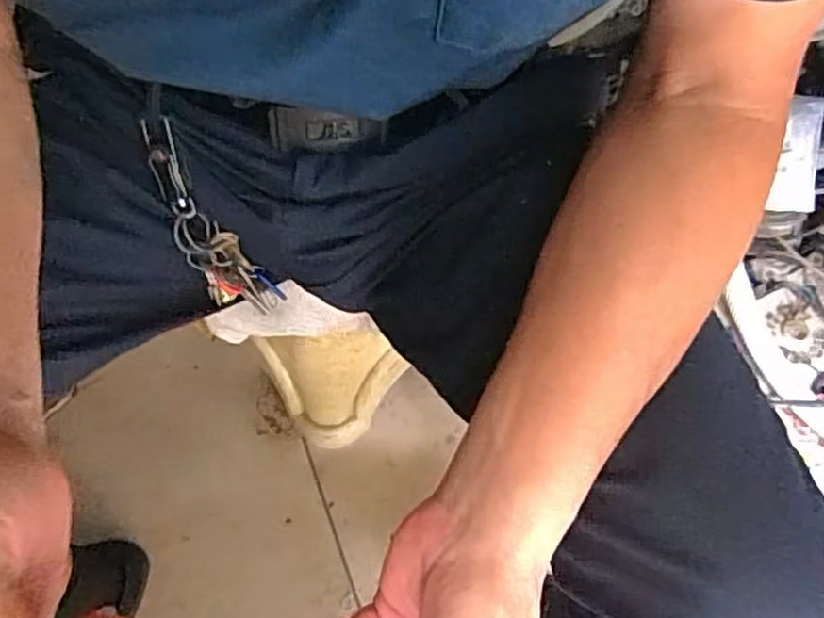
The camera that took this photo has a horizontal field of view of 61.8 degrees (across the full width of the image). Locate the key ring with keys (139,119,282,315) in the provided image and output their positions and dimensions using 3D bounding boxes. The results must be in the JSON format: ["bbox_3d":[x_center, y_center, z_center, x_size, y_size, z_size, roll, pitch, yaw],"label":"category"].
[{"bbox_3d":[-0.134,-0.048,0.473,0.033,0.169,0.043,25,61,39],"label":"key ring with keys"}]

